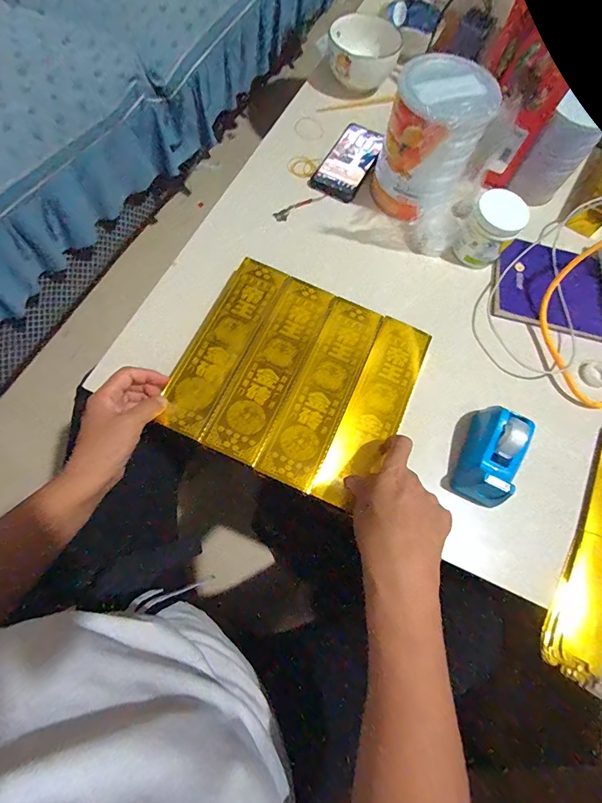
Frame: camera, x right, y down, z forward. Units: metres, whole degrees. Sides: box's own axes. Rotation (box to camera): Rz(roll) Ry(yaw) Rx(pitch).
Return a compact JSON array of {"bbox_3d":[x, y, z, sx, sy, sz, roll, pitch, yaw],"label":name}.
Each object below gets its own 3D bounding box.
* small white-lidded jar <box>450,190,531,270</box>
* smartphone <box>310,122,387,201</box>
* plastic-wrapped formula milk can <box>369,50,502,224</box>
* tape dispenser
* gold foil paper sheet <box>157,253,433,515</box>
[{"bbox_3d":[0.270,-0.243,0.532,0.071,0.078,0.062,37,71,9],"label":"small white-lidded jar"},{"bbox_3d":[0.082,-0.398,0.614,0.078,0.010,0.157,28,72,10],"label":"smartphone"},{"bbox_3d":[0.180,-0.365,0.526,0.125,0.154,0.126,1,70,-3],"label":"plastic-wrapped formula milk can"},{"bbox_3d":[0.223,0.063,0.439,0.052,0.065,0.117,29,70,6],"label":"tape dispenser"},{"bbox_3d":[-0.004,-0.032,0.455,0.266,0.007,0.245,25,70,4],"label":"gold foil paper sheet"}]

